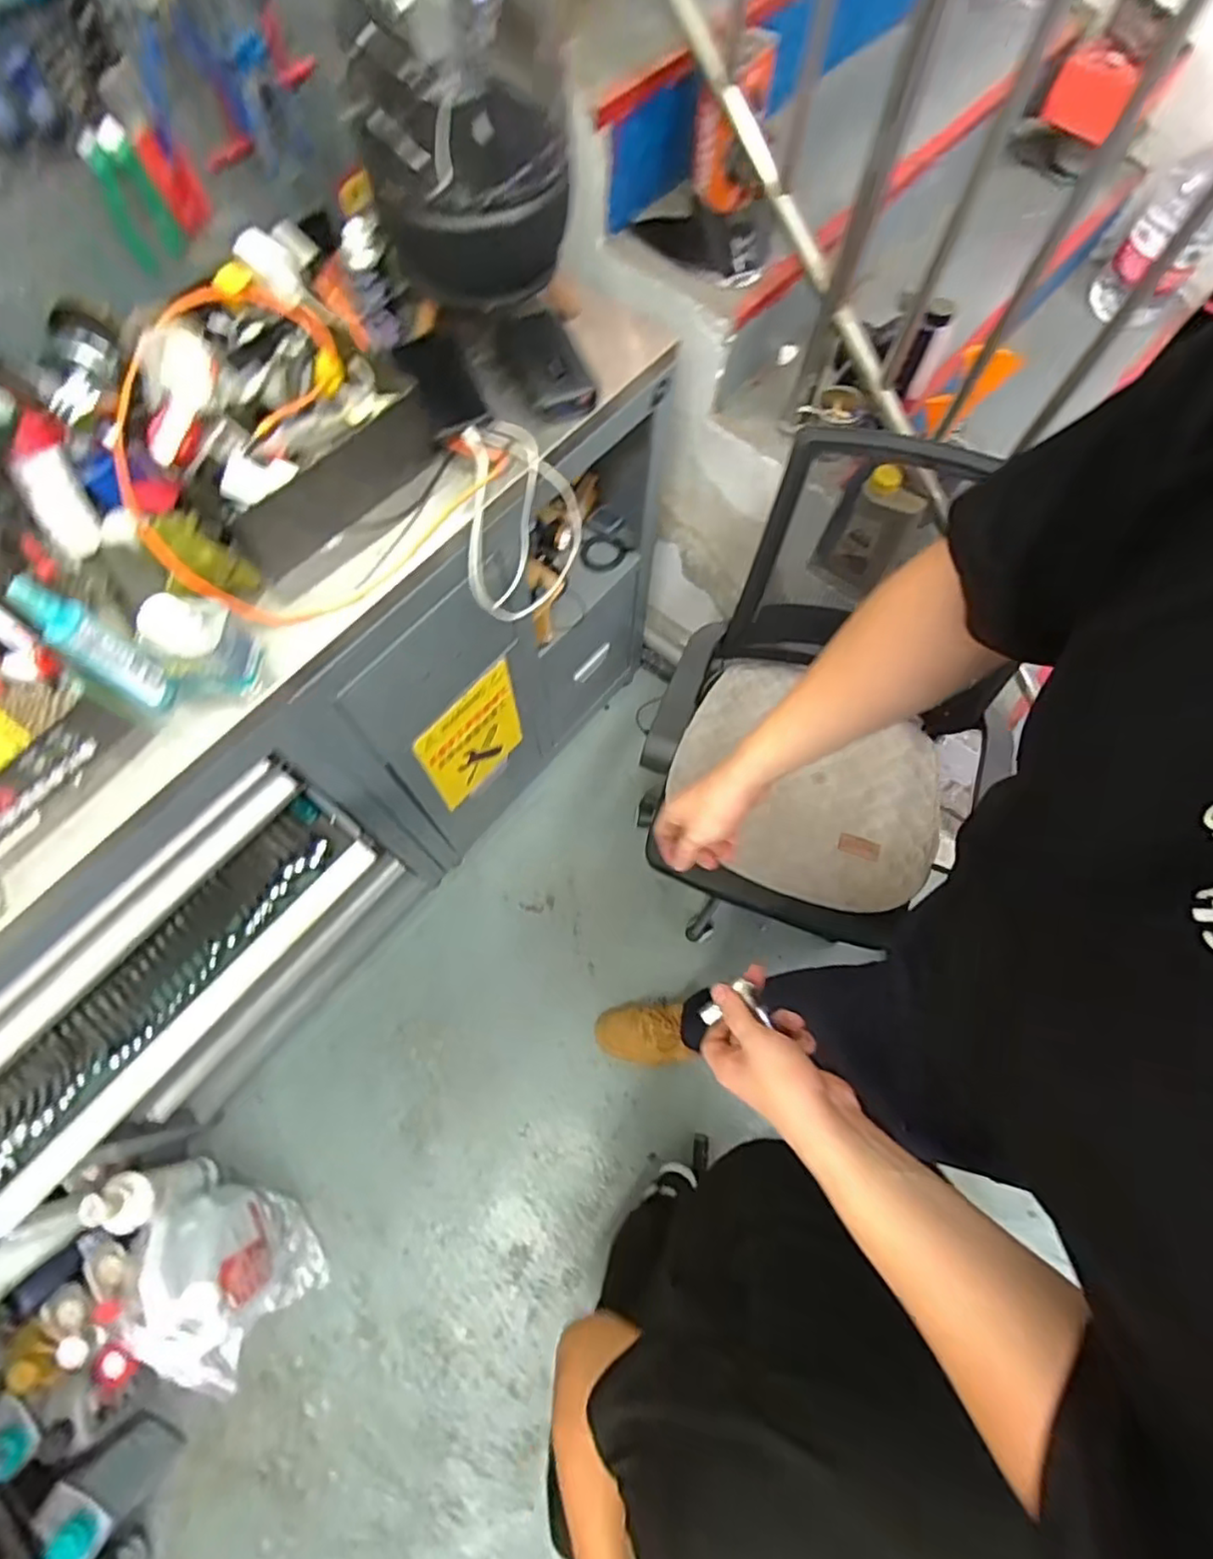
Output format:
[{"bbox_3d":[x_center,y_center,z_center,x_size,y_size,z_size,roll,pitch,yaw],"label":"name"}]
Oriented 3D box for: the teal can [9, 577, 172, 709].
[{"bbox_3d":[-0.447,-0.117,0.589,0.035,0.160,0.039,30,72,10],"label":"teal can"}]

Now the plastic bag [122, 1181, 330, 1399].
[{"bbox_3d":[-0.652,0.842,1.136,0.162,0.300,0.288,-32,74,-12],"label":"plastic bag"}]

